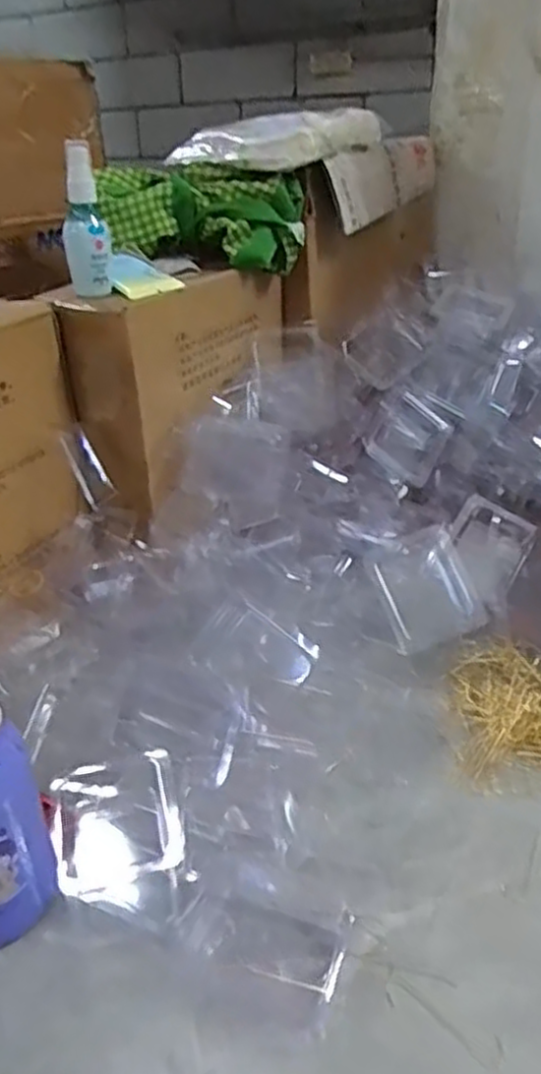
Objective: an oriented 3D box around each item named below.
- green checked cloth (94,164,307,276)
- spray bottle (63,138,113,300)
[{"bbox_3d":[-0.071,-0.316,0.750,0.204,0.088,0.084,0,29,4],"label":"green checked cloth"},{"bbox_3d":[-0.156,-0.262,0.629,0.035,0.118,0.030,-8,29,-10],"label":"spray bottle"}]

